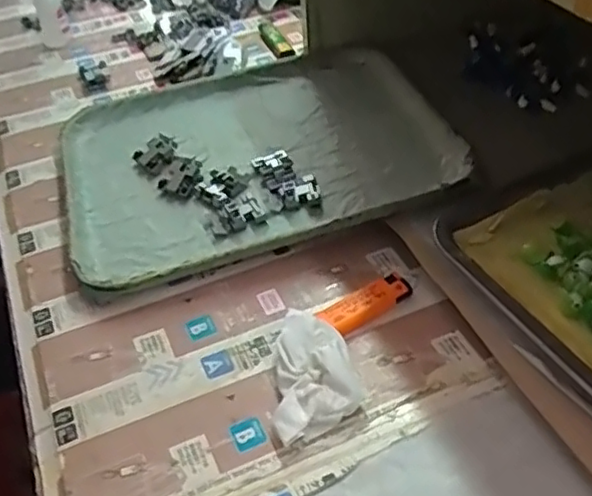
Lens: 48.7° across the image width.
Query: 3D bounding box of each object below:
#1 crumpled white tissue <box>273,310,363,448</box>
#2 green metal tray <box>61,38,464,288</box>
[{"bbox_3d":[0.014,0.082,0.435,0.054,0.028,0.091,-3,43,3],"label":"crumpled white tissue"},{"bbox_3d":[-0.043,-0.097,0.611,0.339,0.023,0.277,-14,44,-9],"label":"green metal tray"}]

